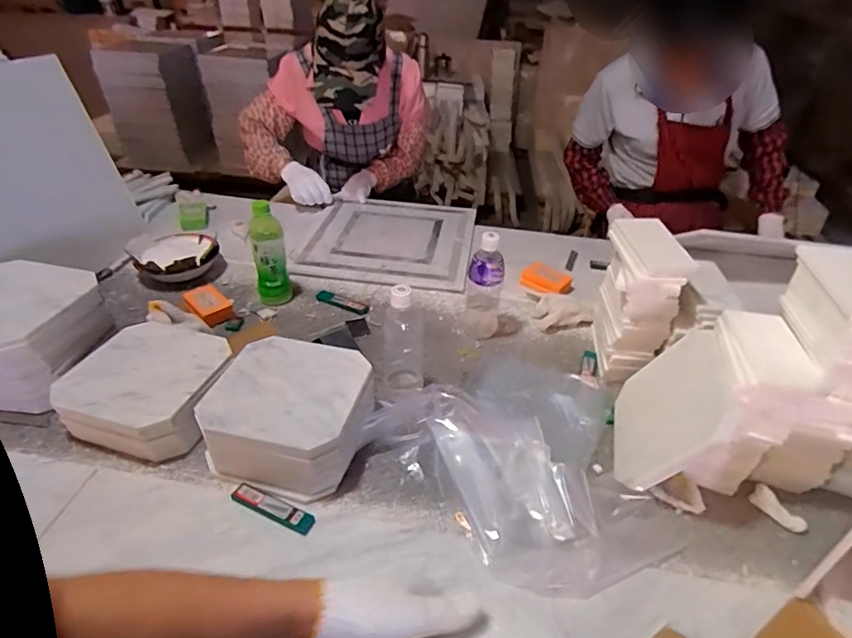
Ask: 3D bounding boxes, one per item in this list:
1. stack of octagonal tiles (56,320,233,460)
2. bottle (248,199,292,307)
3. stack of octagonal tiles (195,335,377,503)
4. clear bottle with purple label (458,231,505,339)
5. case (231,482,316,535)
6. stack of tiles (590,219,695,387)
[{"bbox_3d":[-0.419,0.097,0.785,0.218,0.079,0.219,8,37,9],"label":"stack of octagonal tiles"},{"bbox_3d":[-0.307,-0.118,0.996,0.065,0.211,0.054,-10,38,-17],"label":"bottle"},{"bbox_3d":[-0.195,0.135,0.740,0.220,0.109,0.215,16,38,18],"label":"stack of octagonal tiles"},{"bbox_3d":[0.106,-0.060,0.931,0.073,0.197,0.070,5,36,3],"label":"clear bottle with purple label"},{"bbox_3d":[-0.197,0.242,0.649,0.120,0.008,0.025,17,39,20],"label":"case"},{"bbox_3d":[0.355,-0.032,0.867,0.094,0.240,0.172,6,36,5],"label":"stack of tiles"}]

